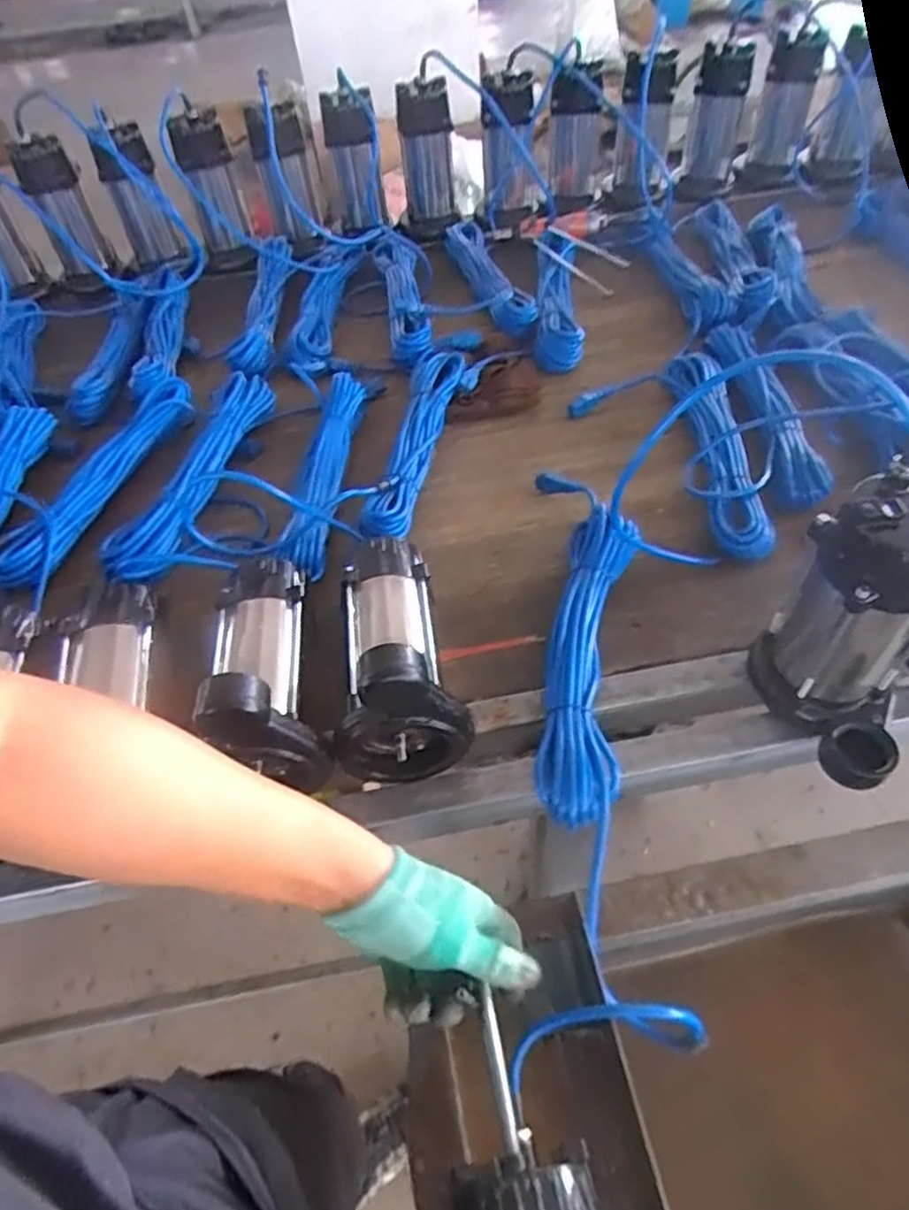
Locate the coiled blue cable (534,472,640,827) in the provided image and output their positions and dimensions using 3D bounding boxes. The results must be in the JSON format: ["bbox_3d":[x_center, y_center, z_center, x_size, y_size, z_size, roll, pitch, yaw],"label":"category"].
[{"bbox_3d":[0.131,0.011,0.720,0.102,0.056,0.439,3,52,8],"label":"coiled blue cable"}]

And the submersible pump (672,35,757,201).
[{"bbox_3d":[0.459,-0.855,1.232,0.092,0.191,0.093,13,54,15],"label":"submersible pump"}]

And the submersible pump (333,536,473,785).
[{"bbox_3d":[-0.069,0.028,0.662,0.117,0.157,0.226,-13,52,-5],"label":"submersible pump"}]

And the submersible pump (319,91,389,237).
[{"bbox_3d":[-0.180,-0.775,1.233,0.098,0.221,0.097,-8,51,-1],"label":"submersible pump"}]

